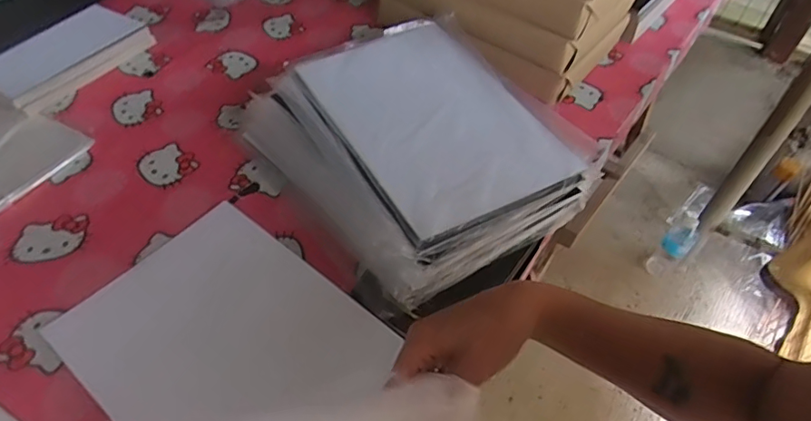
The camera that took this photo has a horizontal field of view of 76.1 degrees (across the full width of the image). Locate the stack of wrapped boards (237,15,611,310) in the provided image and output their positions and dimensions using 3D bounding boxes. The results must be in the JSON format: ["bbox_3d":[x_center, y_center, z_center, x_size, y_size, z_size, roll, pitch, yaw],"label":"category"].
[{"bbox_3d":[0.022,-0.101,0.737,0.368,0.092,0.410,-29,58,-25],"label":"stack of wrapped boards"}]

